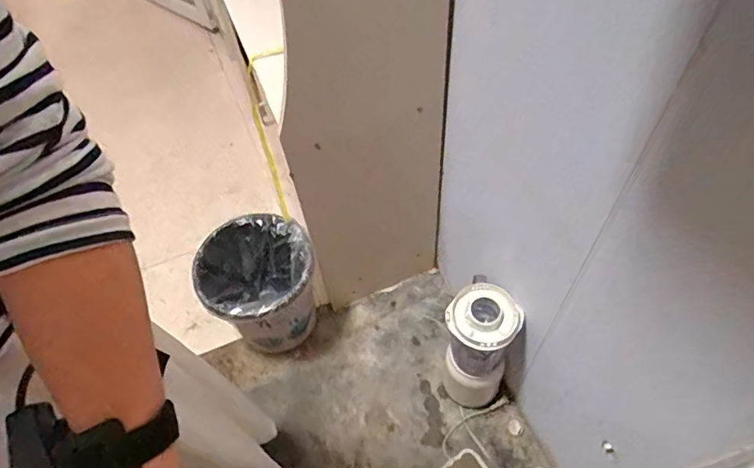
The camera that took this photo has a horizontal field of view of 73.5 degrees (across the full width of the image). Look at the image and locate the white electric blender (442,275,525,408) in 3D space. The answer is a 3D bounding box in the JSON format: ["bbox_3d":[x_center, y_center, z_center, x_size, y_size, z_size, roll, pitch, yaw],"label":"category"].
[{"bbox_3d":[0.206,0.240,1.036,0.122,0.341,0.126,-2,54,3],"label":"white electric blender"}]

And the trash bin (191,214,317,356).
[{"bbox_3d":[-0.254,0.130,1.151,0.237,0.263,0.234,-2,54,3],"label":"trash bin"}]

